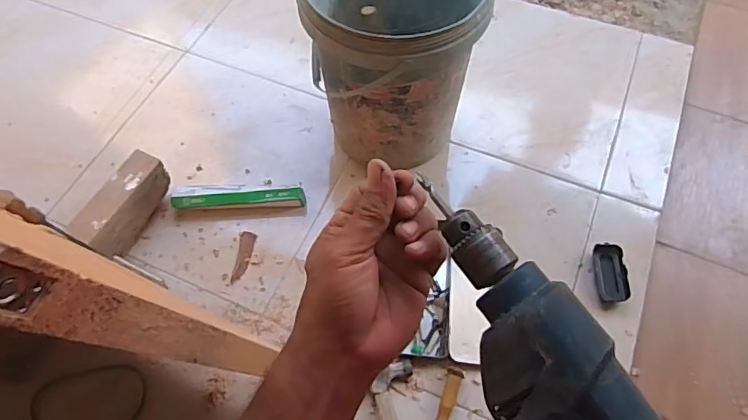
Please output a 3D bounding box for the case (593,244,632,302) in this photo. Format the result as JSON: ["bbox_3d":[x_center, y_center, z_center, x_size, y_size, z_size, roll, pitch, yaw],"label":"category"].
[{"bbox_3d":[0.431,0.115,0.929,0.054,0.028,0.108,2,63,1],"label":"case"}]

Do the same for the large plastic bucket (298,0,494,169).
[{"bbox_3d":[0.034,-0.289,0.938,0.290,0.323,0.290,-1,62,1],"label":"large plastic bucket"}]

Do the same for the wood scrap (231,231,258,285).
[{"bbox_3d":[-0.248,0.090,0.968,0.033,0.006,0.103,8,63,4],"label":"wood scrap"}]

